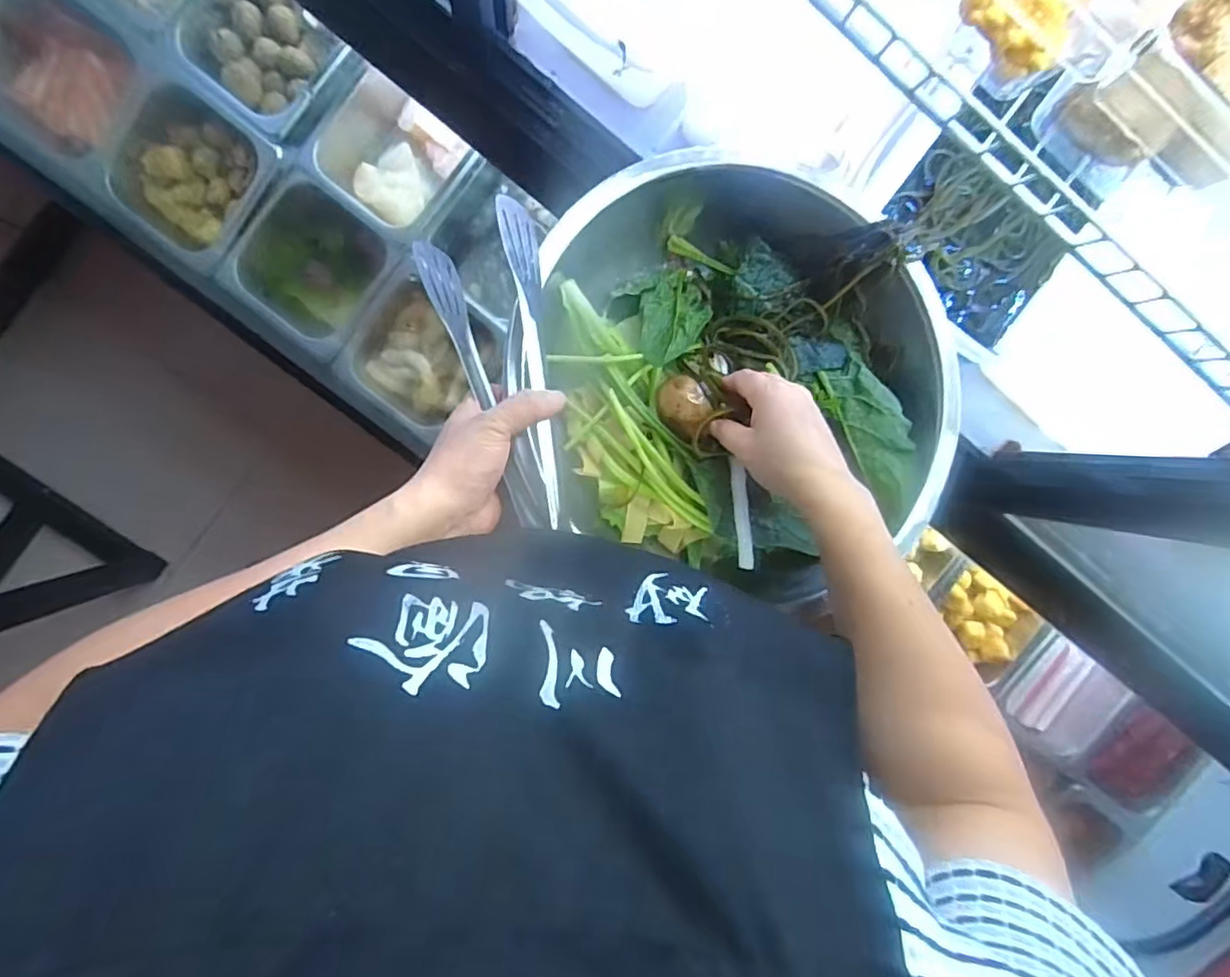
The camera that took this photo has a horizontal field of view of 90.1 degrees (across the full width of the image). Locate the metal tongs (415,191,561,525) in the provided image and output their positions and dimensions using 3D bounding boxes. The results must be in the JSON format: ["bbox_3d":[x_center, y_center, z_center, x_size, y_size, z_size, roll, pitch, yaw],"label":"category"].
[{"bbox_3d":[-0.077,-0.079,0.432,0.082,0.063,0.216,-13,87,-7],"label":"metal tongs"}]

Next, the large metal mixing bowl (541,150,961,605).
[{"bbox_3d":[0.110,-0.093,0.529,0.321,0.113,0.345,0,94,-8],"label":"large metal mixing bowl"}]

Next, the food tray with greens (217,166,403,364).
[{"bbox_3d":[-0.378,-0.272,0.792,0.167,0.106,0.185,38,88,-8],"label":"food tray with greens"}]

